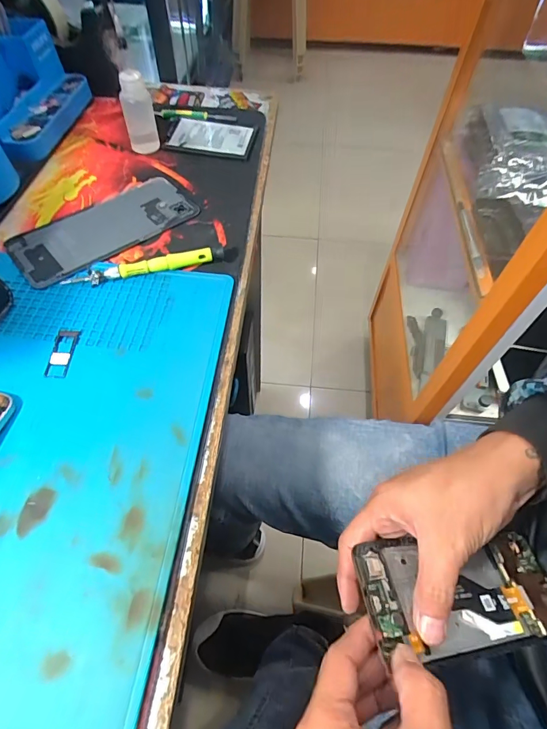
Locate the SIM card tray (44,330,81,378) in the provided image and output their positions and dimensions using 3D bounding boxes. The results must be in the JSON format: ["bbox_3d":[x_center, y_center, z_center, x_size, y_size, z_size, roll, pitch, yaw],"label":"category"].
[{"bbox_3d":[-0.154,-0.009,0.293,0.016,0.004,0.041,2,57,-2],"label":"SIM card tray"}]

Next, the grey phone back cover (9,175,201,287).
[{"bbox_3d":[-0.153,-0.126,0.369,0.160,0.004,0.074,-37,67,-23],"label":"grey phone back cover"}]

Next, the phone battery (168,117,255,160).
[{"bbox_3d":[-0.069,-0.252,0.450,0.095,0.009,0.063,7,57,1],"label":"phone battery"}]

